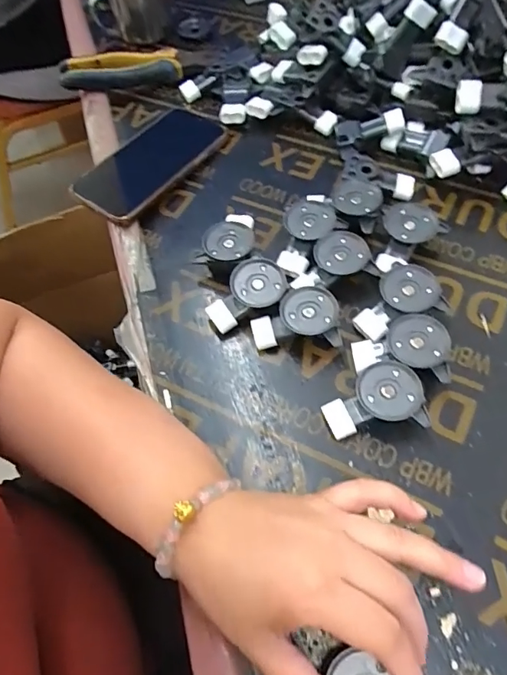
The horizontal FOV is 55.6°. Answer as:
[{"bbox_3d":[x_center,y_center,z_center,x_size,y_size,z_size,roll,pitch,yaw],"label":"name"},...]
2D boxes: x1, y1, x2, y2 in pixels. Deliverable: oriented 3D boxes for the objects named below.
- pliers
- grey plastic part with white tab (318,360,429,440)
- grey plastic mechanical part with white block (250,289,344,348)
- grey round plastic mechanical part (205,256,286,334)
[{"bbox_3d":[-0.128,-0.303,0.543,0.170,0.029,0.059,-10,59,-2],"label":"pliers"},{"bbox_3d":[0.083,0.045,0.339,0.066,0.029,0.043,-5,59,2],"label":"grey plastic part with white tab"},{"bbox_3d":[0.032,-0.014,0.377,0.065,0.028,0.041,-2,59,4],"label":"grey plastic mechanical part with white block"},{"bbox_3d":[-0.006,-0.034,0.388,0.064,0.035,0.038,-17,59,-6],"label":"grey round plastic mechanical part"}]

